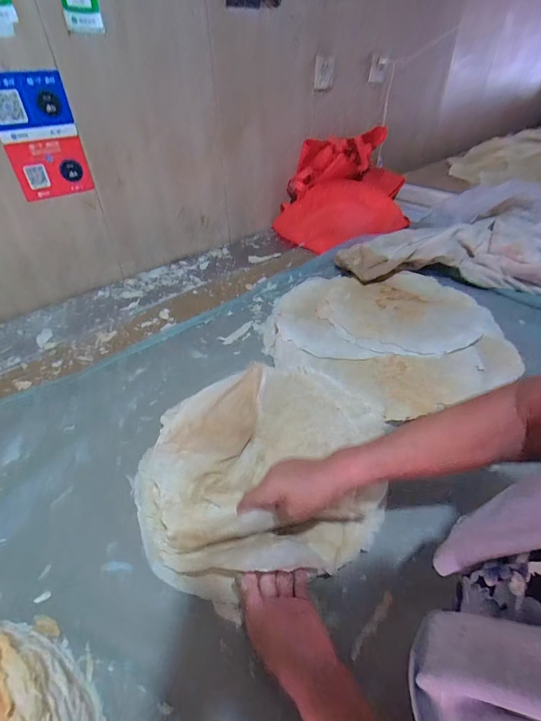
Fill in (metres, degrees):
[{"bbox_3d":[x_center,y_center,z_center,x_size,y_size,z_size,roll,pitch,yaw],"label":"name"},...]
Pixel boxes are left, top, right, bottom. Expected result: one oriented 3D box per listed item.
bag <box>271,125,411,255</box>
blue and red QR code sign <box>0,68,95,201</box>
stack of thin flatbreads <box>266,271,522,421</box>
[{"bbox_3d":[0.261,-0.621,1.341,0.478,0.314,0.262,-24,45,-25],"label":"bag"},{"bbox_3d":[-0.521,-0.508,0.825,0.159,0.238,0.012,-28,49,-27],"label":"blue and red QR code sign"},{"bbox_3d":[0.255,-0.084,0.829,0.506,0.049,0.522,-27,46,-27],"label":"stack of thin flatbreads"}]

